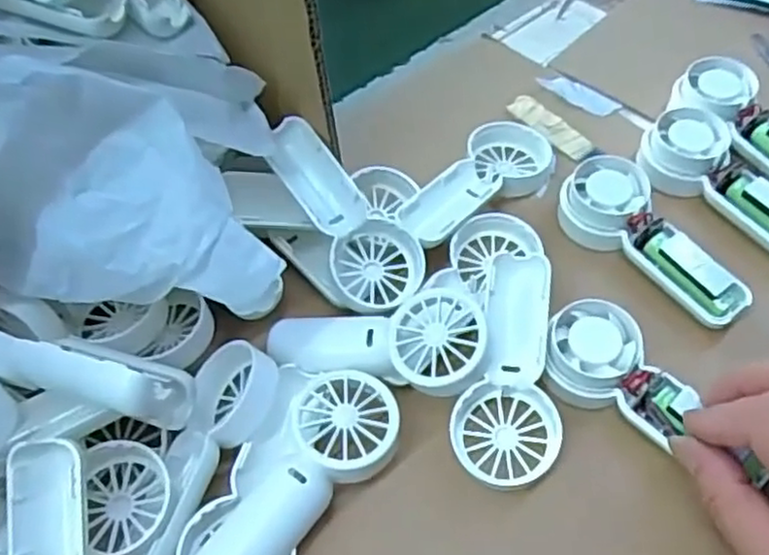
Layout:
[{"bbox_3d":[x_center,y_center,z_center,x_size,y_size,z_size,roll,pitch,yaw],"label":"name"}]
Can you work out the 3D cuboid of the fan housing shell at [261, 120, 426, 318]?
[{"bbox_3d":[-0.023,-0.033,0.360,0.045,0.019,0.109,-35,89,-19],"label":"fan housing shell"}]

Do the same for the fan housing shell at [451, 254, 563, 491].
[{"bbox_3d":[0.060,0.041,0.331,0.046,0.015,0.109,6,73,8],"label":"fan housing shell"}]

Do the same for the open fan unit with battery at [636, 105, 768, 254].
[{"bbox_3d":[0.193,-0.053,0.389,0.050,0.027,0.106,-36,60,-20],"label":"open fan unit with battery"}]

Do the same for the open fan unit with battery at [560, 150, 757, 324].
[{"bbox_3d":[0.139,-0.019,0.368,0.042,0.024,0.108,-32,59,-18],"label":"open fan unit with battery"}]

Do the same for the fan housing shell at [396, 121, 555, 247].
[{"bbox_3d":[0.049,-0.051,0.395,0.047,0.020,0.114,33,50,24],"label":"fan housing shell"}]

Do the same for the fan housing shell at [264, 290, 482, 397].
[{"bbox_3d":[-0.004,0.033,0.338,0.105,0.025,0.045,-3,53,21],"label":"fan housing shell"}]

